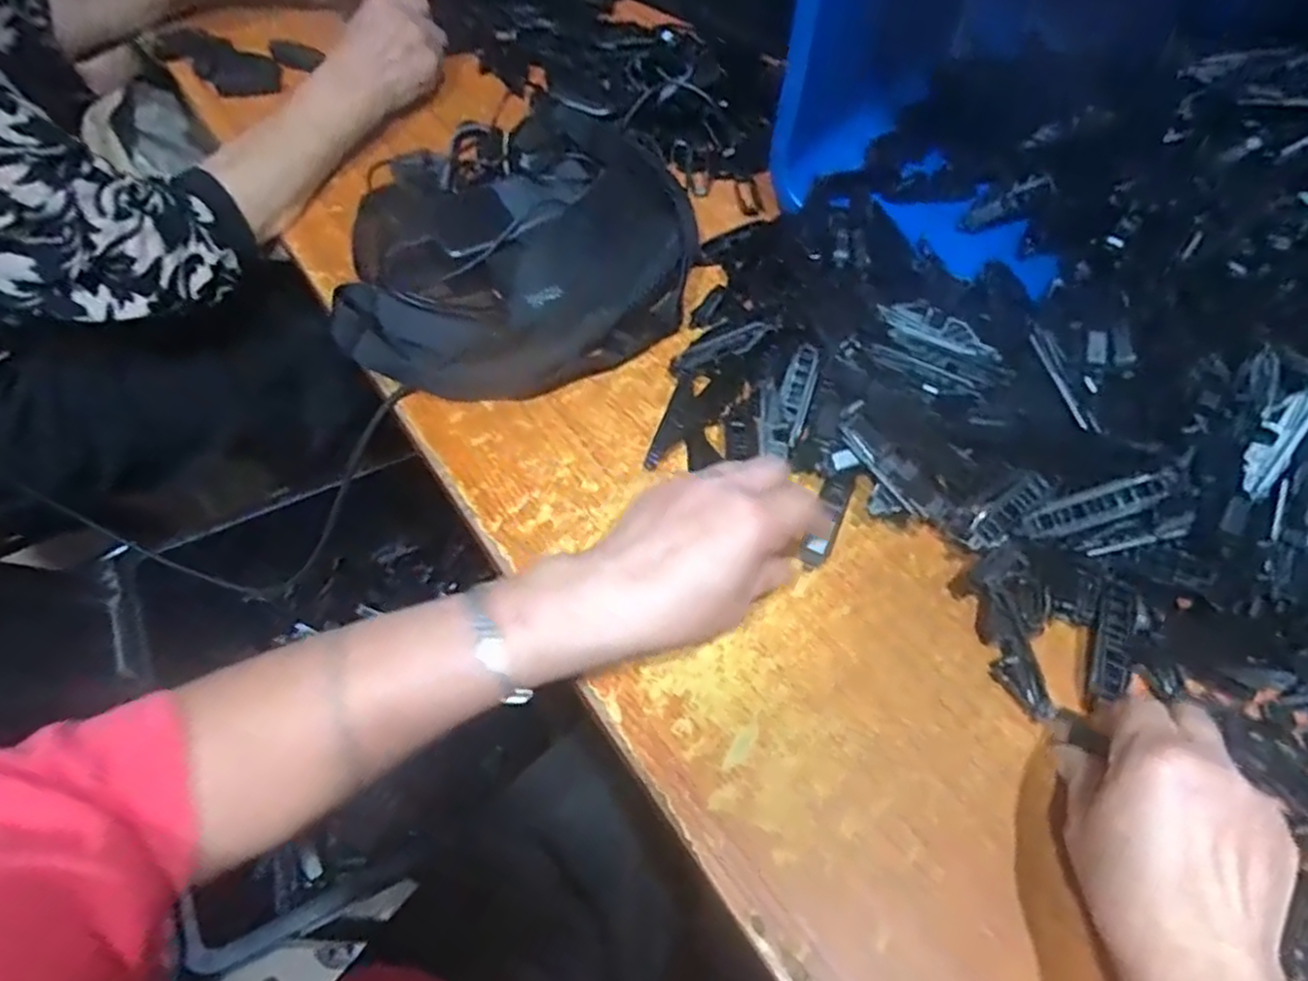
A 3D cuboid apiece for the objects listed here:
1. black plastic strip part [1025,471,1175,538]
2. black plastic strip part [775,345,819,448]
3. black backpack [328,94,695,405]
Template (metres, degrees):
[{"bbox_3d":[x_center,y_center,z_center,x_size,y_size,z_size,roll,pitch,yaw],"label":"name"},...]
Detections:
[{"bbox_3d":[0.248,0.007,0.406,0.081,0.012,0.017,-21,57,14],"label":"black plastic strip part"},{"bbox_3d":[0.094,-0.064,0.481,0.020,0.007,0.066,13,81,7],"label":"black plastic strip part"},{"bbox_3d":[-0.105,-0.182,0.535,0.250,0.072,0.216,-18,59,-12],"label":"black backpack"}]

